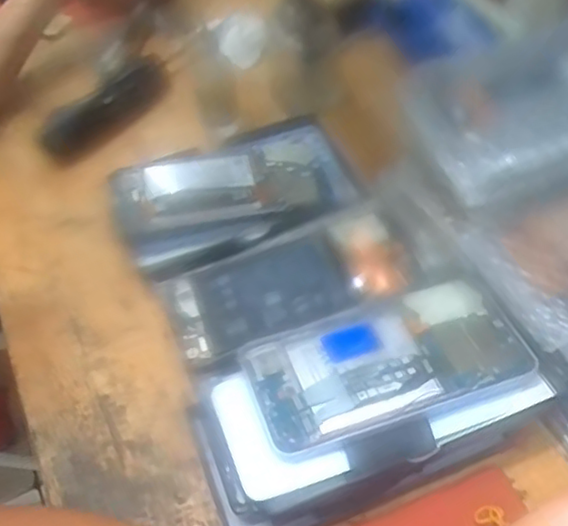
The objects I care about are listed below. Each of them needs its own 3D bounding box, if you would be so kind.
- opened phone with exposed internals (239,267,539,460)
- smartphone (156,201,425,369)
[{"bbox_3d":[0.057,0.054,0.383,0.153,0.006,0.078,-16,53,-13],"label":"opened phone with exposed internals"},{"bbox_3d":[0.004,0.014,0.440,0.159,0.014,0.087,-19,47,-7],"label":"smartphone"}]

